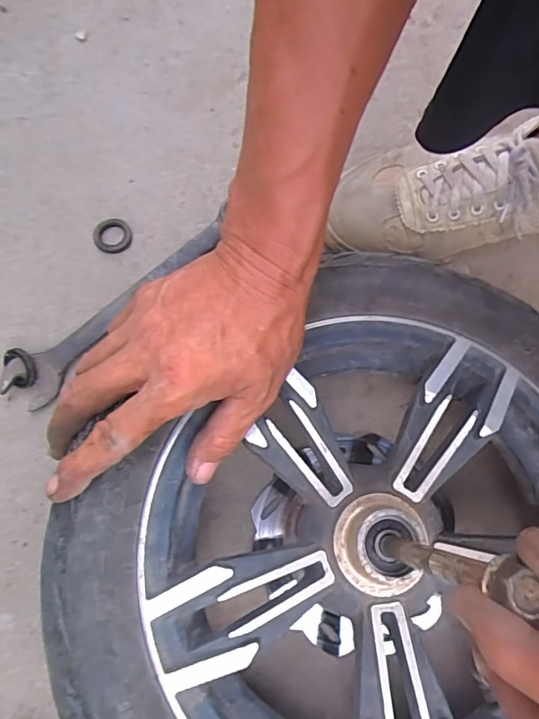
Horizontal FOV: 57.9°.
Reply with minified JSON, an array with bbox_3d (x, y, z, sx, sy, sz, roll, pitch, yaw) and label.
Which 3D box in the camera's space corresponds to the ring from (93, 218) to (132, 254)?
[{"bbox_3d":[-0.133,-0.105,0.413,0.031,0.005,0.033,1,73,-2],"label":"ring"}]

